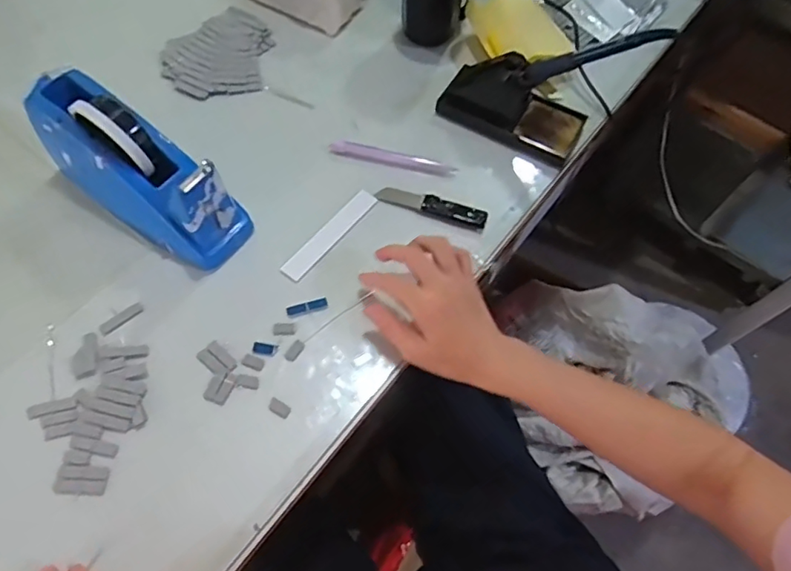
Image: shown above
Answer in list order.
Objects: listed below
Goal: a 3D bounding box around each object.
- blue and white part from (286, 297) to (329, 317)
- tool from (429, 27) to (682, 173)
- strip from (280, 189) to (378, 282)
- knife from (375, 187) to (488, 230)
[{"bbox_3d":[-0.084,0.020,0.520,0.039,0.004,0.011,-12,64,-9],"label":"blue and white part"},{"bbox_3d":[0.152,-0.219,0.574,0.190,0.145,0.078,31,65,12],"label":"tool"},{"bbox_3d":[-0.065,-0.053,0.550,0.023,0.004,0.123,36,67,14],"label":"strip"},{"bbox_3d":[0.039,-0.085,0.573,0.115,0.006,0.023,18,63,6],"label":"knife"}]

